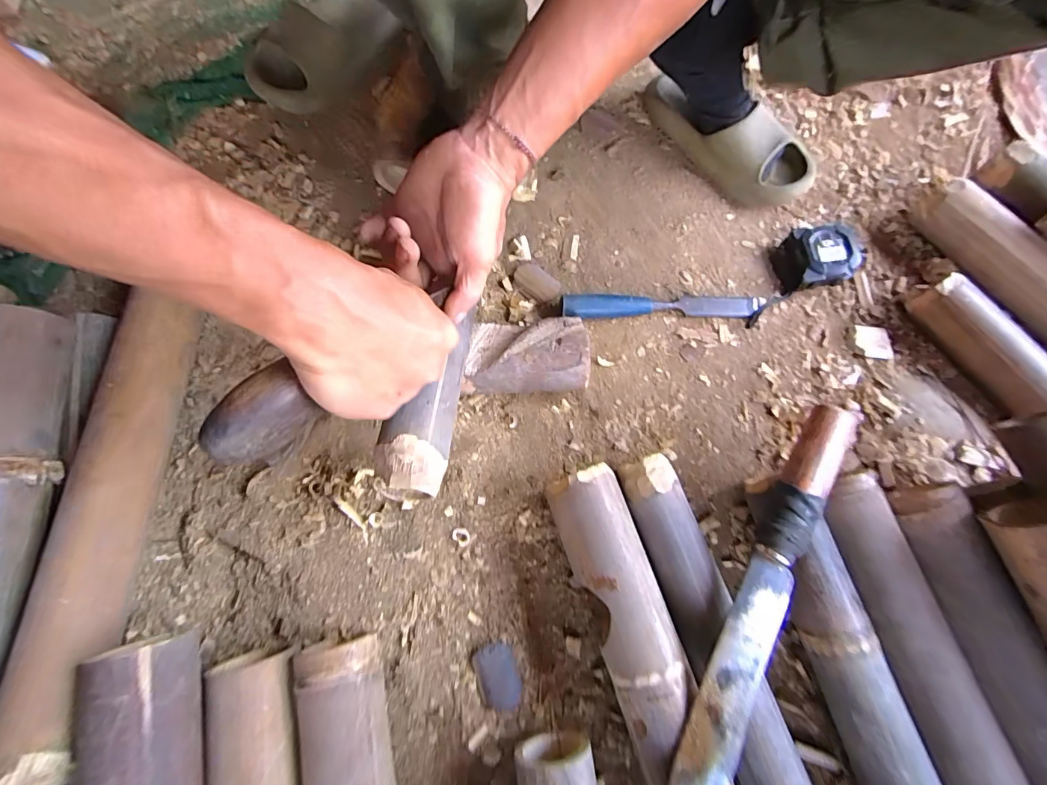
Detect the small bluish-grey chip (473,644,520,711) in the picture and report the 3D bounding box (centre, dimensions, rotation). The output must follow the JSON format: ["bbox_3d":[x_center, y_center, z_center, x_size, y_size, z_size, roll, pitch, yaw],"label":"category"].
[{"bbox_3d":[-0.022,0.251,0.387,0.034,0.005,0.053,-21,75,-8],"label":"small bluish-grey chip"}]

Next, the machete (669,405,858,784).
[{"bbox_3d":[0.186,0.164,0.346,0.039,0.038,0.343,27,74,6],"label":"machete"}]

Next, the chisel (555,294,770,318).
[{"bbox_3d":[0.155,-0.095,0.484,0.227,0.025,0.024,-3,73,-3],"label":"chisel"}]

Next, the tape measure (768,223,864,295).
[{"bbox_3d":[0.333,-0.151,0.501,0.077,0.038,0.073,4,73,-1],"label":"tape measure"}]

